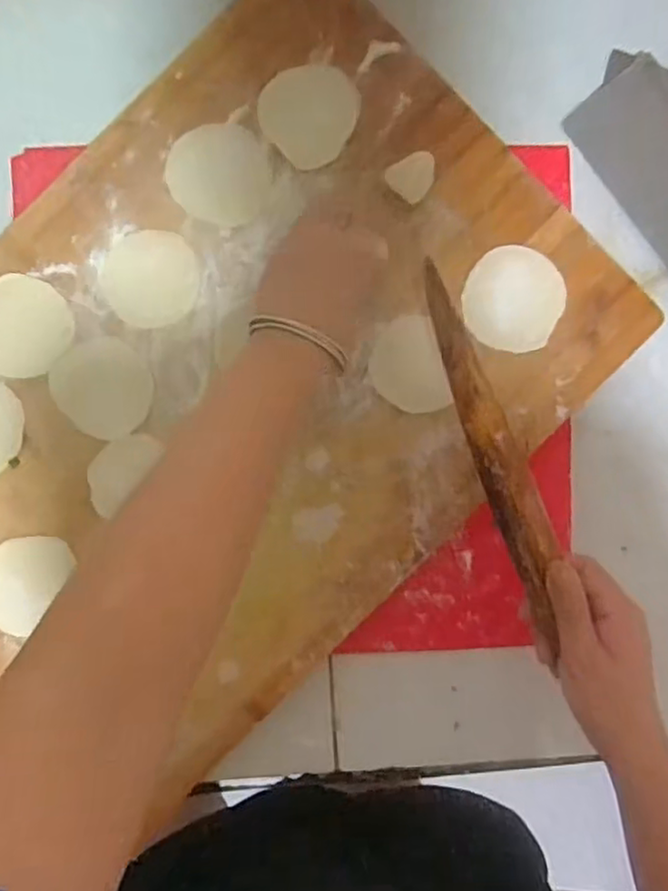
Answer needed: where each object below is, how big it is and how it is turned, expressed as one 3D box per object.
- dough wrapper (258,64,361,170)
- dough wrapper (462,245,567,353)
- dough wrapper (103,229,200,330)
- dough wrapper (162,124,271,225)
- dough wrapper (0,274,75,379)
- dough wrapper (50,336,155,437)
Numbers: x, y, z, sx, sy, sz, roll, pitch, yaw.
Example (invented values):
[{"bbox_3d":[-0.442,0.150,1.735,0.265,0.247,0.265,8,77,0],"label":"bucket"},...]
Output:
[{"bbox_3d":[-0.015,-0.232,0.452,0.067,0.004,0.064,0,92,-1],"label":"dough wrapper"},{"bbox_3d":[0.128,-0.103,0.460,0.069,0.006,0.068,0,97,-1],"label":"dough wrapper"},{"bbox_3d":[-0.127,-0.116,0.453,0.063,0.004,0.065,2,92,-1],"label":"dough wrapper"},{"bbox_3d":[-0.080,-0.188,0.450,0.069,0.004,0.066,1,92,-1],"label":"dough wrapper"},{"bbox_3d":[-0.216,-0.082,0.447,0.065,0.004,0.066,0,92,-1],"label":"dough wrapper"},{"bbox_3d":[-0.161,-0.041,0.454,0.069,0.004,0.064,0,92,-1],"label":"dough wrapper"}]

